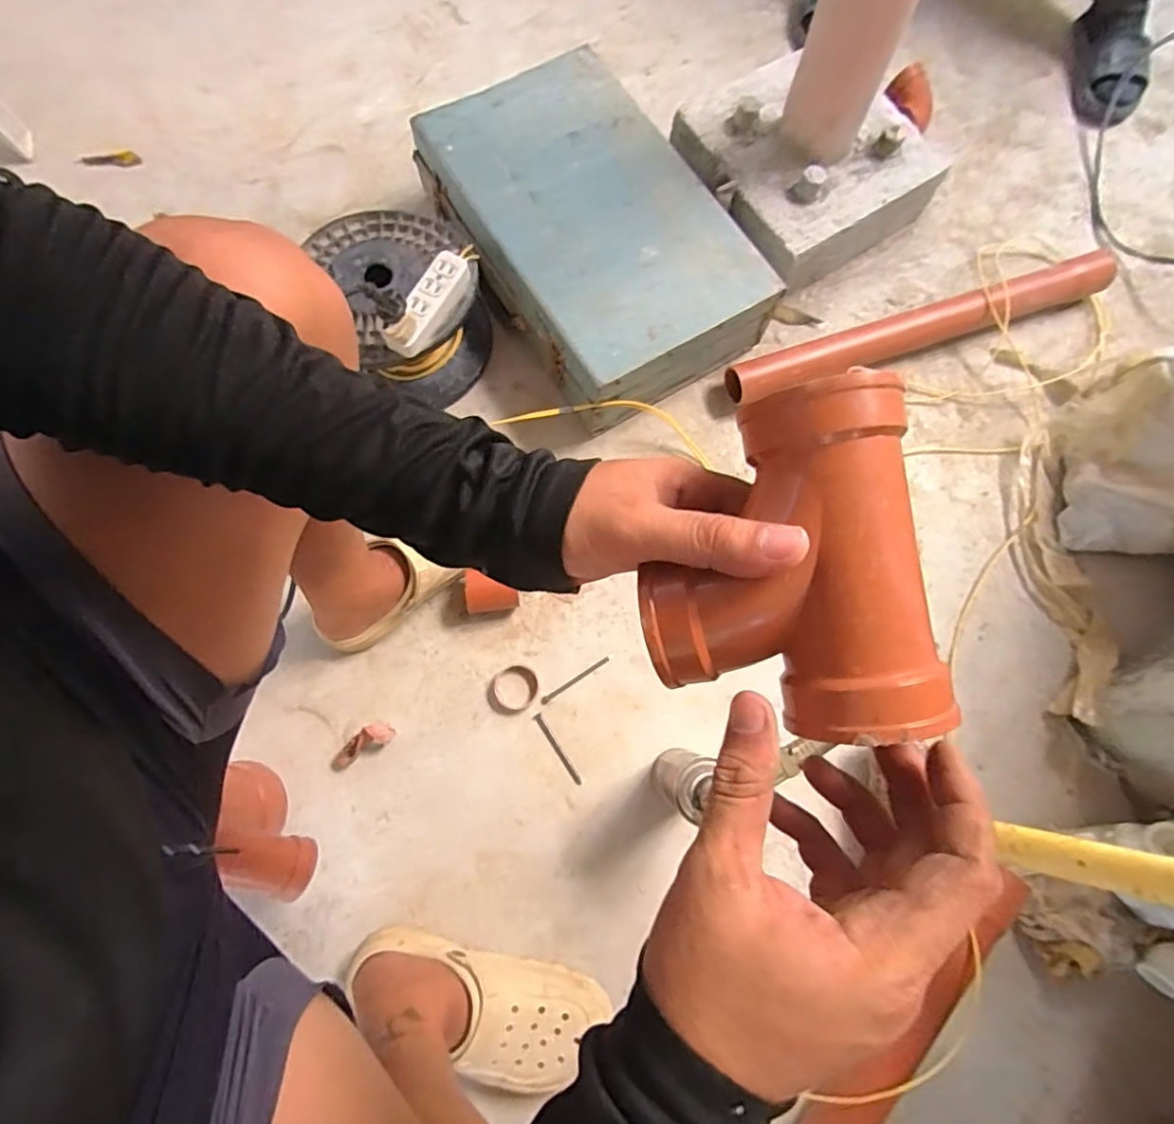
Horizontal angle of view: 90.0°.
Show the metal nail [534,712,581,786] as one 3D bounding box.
[{"bbox_3d":[-0.037,0.238,0.745,0.010,0.004,0.100,-31,79,-8],"label":"metal nail"}]

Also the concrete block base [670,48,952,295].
[{"bbox_3d":[0.315,-0.589,0.884,0.319,0.124,0.312,-38,80,-11],"label":"concrete block base"}]

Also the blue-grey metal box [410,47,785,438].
[{"bbox_3d":[0.000,-0.462,0.844,0.312,0.121,0.506,-32,79,-10],"label":"blue-grey metal box"}]

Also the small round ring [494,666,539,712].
[{"bbox_3d":[-0.091,0.162,0.751,0.057,0.012,0.056,0,77,-1],"label":"small round ring"}]

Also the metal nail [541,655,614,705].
[{"bbox_3d":[-0.012,0.153,0.765,0.109,0.004,0.009,-32,79,-8],"label":"metal nail"}]

